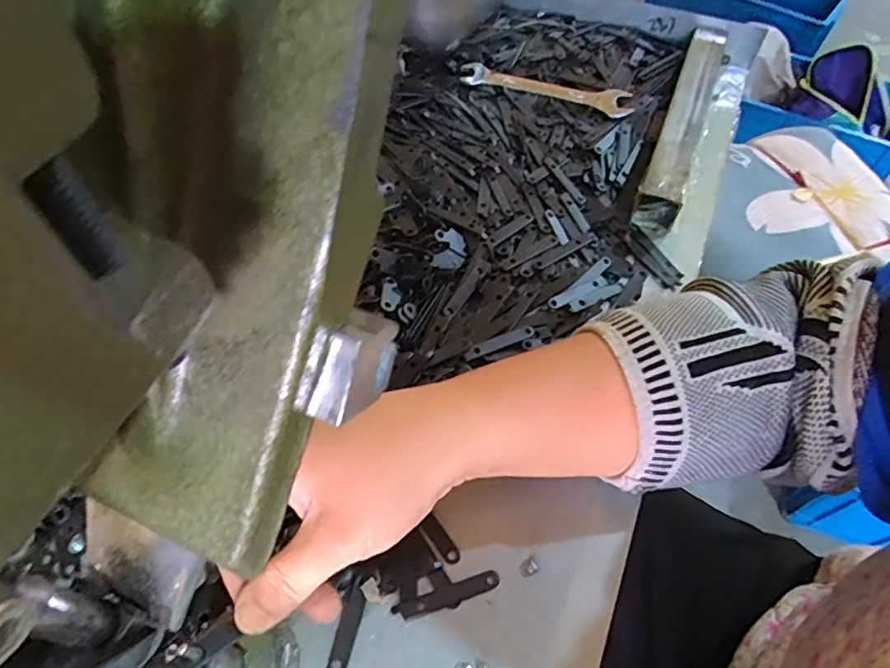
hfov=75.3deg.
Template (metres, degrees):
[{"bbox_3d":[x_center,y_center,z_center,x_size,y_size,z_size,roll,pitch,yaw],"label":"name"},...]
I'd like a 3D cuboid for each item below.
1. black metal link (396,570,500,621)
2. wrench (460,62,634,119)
[{"bbox_3d":[0.003,0.128,0.282,0.050,0.004,0.009,-16,58,-11],"label":"black metal link"},{"bbox_3d":[0.086,-0.211,0.489,0.145,0.011,0.029,17,58,11],"label":"wrench"}]

